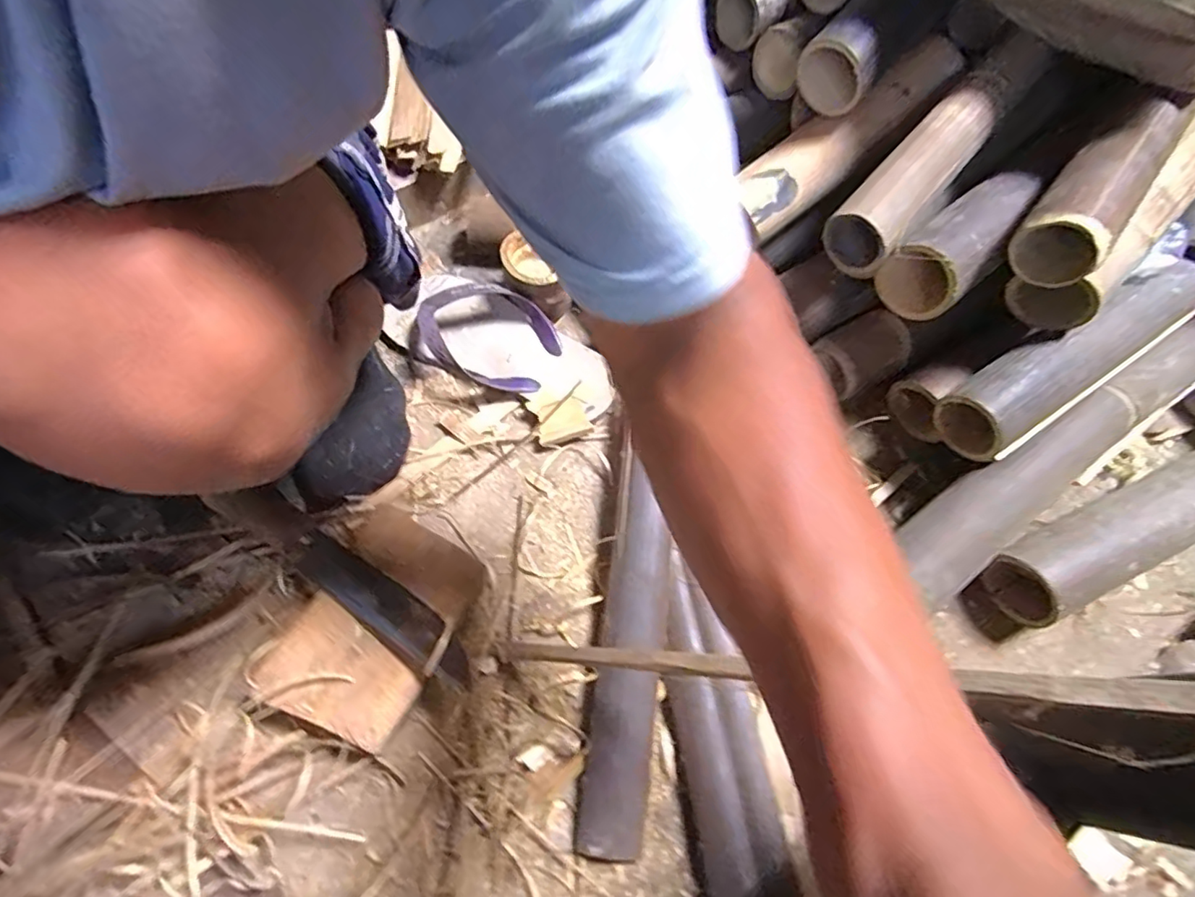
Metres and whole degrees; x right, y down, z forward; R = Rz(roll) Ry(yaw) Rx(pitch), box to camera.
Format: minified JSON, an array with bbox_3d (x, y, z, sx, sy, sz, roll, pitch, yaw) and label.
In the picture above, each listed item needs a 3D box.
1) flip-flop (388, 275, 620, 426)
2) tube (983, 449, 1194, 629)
[{"bbox_3d":[-0.097,-0.103,0.578,0.237,0.060,0.104,31,68,11],"label":"flip-flop"},{"bbox_3d":[0.476,0.061,0.489,0.294,0.060,0.059,-23,67,-11],"label":"tube"}]

